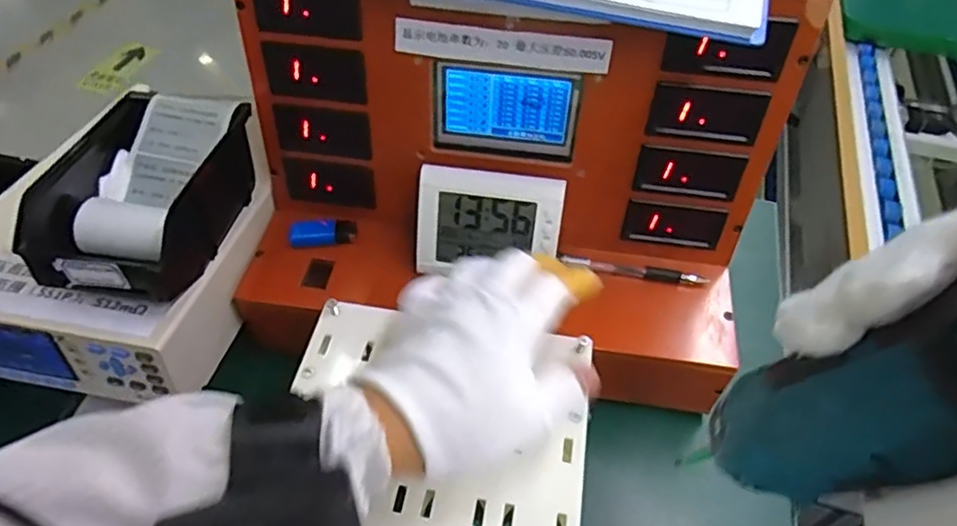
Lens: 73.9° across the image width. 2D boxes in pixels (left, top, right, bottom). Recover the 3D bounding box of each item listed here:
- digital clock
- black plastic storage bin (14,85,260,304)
[{"bbox_3d":[0.008,-0.032,0.504,0.110,0.080,0.022,7,24,5],"label":"digital clock"},{"bbox_3d":[-0.253,-0.053,0.489,0.108,0.069,0.171,8,51,5],"label":"black plastic storage bin"}]

